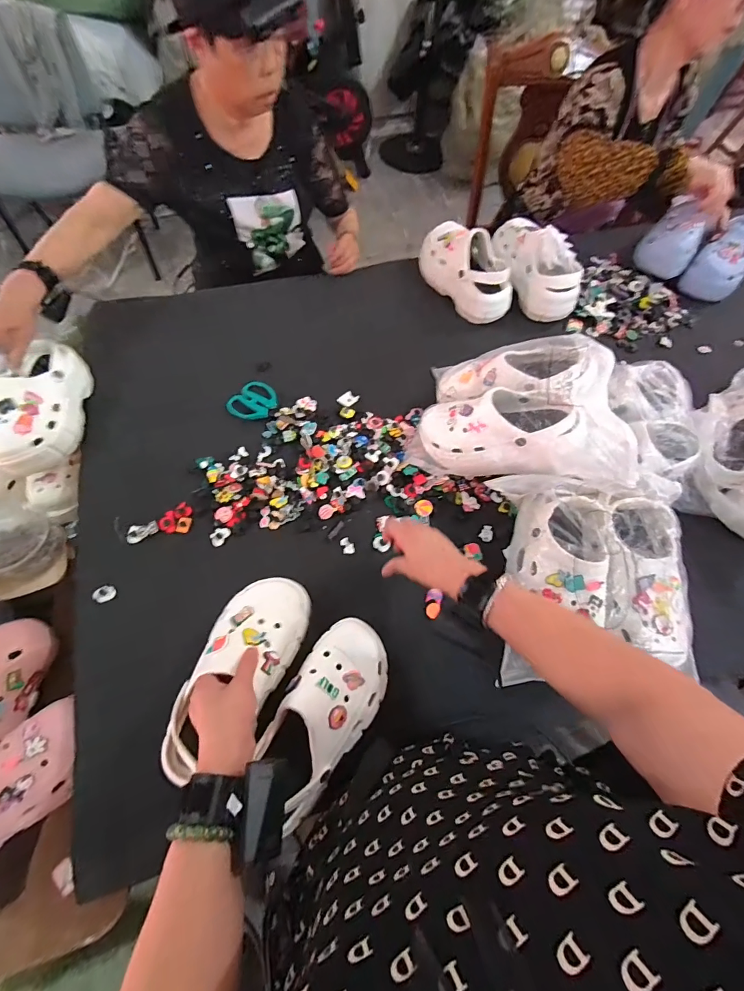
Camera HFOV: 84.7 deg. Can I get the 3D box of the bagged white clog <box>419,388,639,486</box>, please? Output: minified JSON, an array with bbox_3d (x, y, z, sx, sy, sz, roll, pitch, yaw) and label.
[{"bbox_3d":[0.228,-0.100,0.634,0.319,0.108,0.115,10,62,25],"label":"bagged white clog"}]

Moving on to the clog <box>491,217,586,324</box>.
[{"bbox_3d":[0.362,-0.503,0.871,0.109,0.121,0.260,-10,65,-7],"label":"clog"}]

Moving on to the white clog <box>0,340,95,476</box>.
[{"bbox_3d":[-0.566,-0.154,0.690,0.107,0.085,0.237,-6,64,-5],"label":"white clog"}]

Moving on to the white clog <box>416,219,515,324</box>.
[{"bbox_3d":[0.199,-0.493,0.883,0.094,0.109,0.253,-28,69,-15],"label":"white clog"}]

